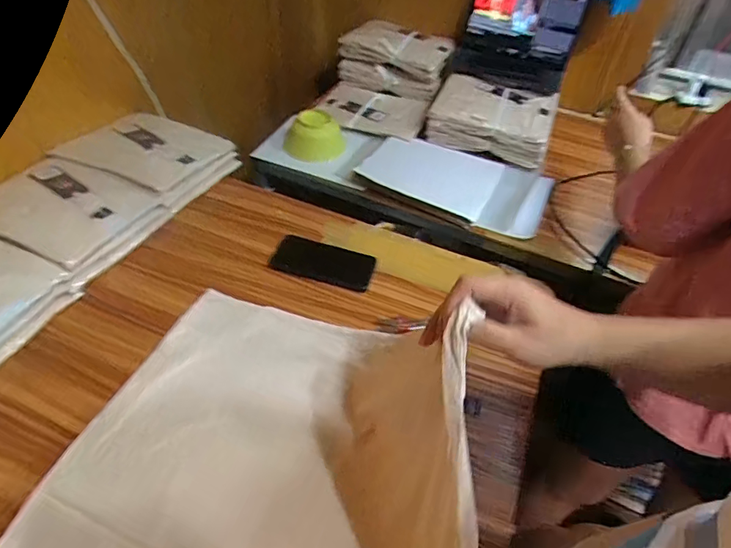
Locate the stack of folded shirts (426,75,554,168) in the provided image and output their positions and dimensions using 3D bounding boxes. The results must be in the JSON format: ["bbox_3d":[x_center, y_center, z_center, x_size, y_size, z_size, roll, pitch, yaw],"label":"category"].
[{"bbox_3d":[0.289,-0.356,1.091,0.265,0.113,0.183,14,47,9],"label":"stack of folded shirts"}]

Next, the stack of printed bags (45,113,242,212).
[{"bbox_3d":[-0.402,-0.218,0.893,0.236,0.091,0.206,19,47,13],"label":"stack of printed bags"}]

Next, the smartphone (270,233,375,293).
[{"bbox_3d":[-0.071,-0.022,0.788,0.168,0.015,0.076,16,47,10],"label":"smartphone"}]

